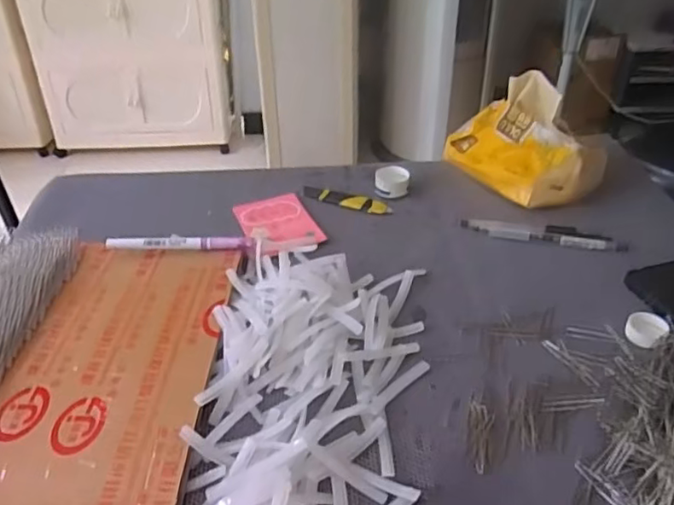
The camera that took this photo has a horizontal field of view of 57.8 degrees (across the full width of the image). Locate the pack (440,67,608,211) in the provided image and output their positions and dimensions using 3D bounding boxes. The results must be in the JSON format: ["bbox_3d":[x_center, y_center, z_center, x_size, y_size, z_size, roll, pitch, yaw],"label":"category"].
[{"bbox_3d":[0.208,-0.133,0.664,0.110,0.102,0.156,-13,38,-19],"label":"pack"}]

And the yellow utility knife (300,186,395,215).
[{"bbox_3d":[0.010,-0.057,0.665,0.102,0.007,0.024,13,38,19],"label":"yellow utility knife"}]

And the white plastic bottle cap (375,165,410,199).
[{"bbox_3d":[0.061,-0.079,0.680,0.038,0.024,0.030,3,36,6],"label":"white plastic bottle cap"}]

